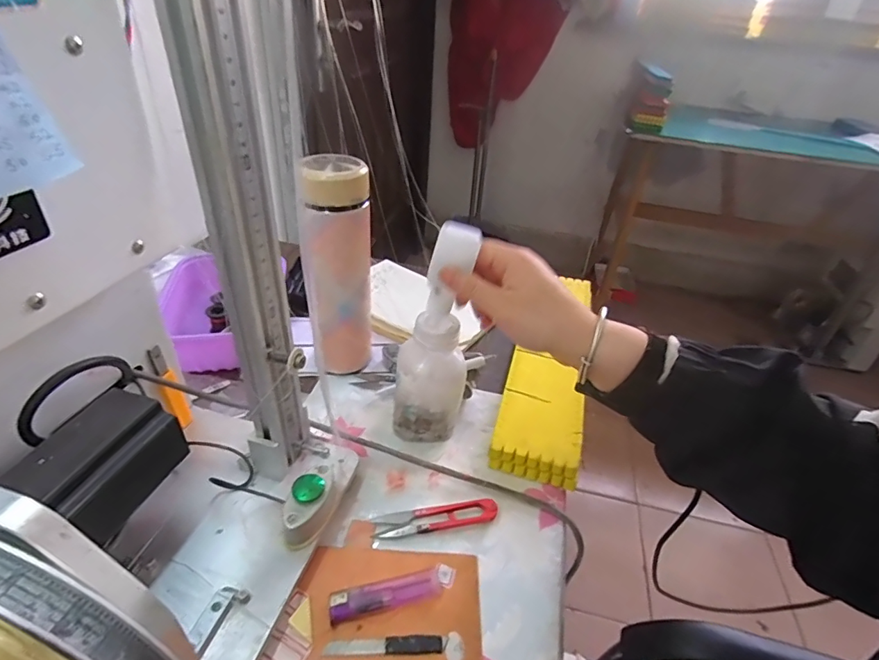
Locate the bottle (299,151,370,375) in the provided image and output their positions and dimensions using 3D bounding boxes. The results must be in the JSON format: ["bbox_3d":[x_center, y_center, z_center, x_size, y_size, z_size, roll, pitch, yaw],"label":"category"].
[{"bbox_3d":[-0.103,-0.061,0.478,0.061,0.212,0.060,-4,36,-12],"label":"bottle"}]

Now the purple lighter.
[{"bbox_3d":[-0.038,0.187,0.336,0.078,0.011,0.019,-7,37,-17],"label":"purple lighter"}]

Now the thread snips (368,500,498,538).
[{"bbox_3d":[-0.003,0.153,0.391,0.101,0.010,0.019,-2,36,-10],"label":"thread snips"}]

